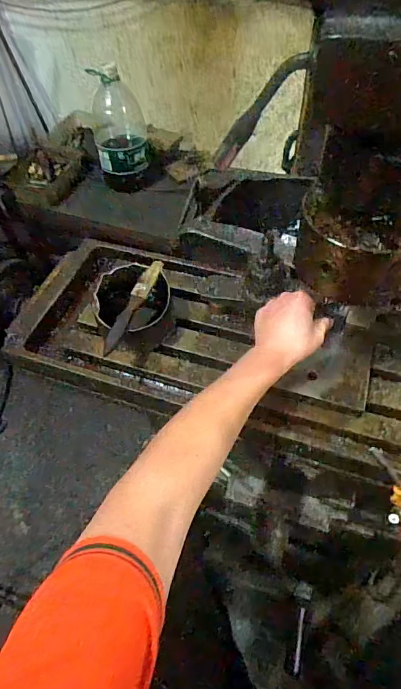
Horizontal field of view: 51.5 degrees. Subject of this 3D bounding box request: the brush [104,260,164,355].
[{"bbox_3d":[-0.085,-0.051,0.529,0.019,0.020,0.146,17,58,14],"label":"brush"}]

